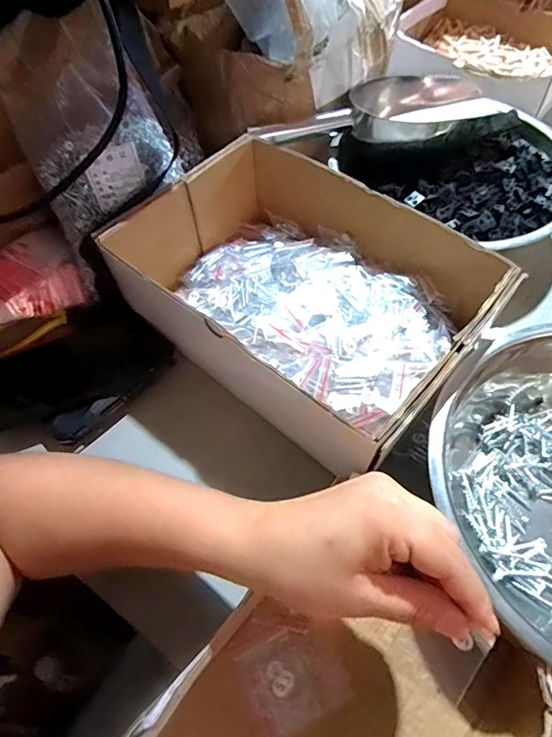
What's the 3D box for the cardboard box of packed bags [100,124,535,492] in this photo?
[{"bbox_3d":[0.024,-0.069,0.402,0.289,0.090,0.221,37,67,21],"label":"cardboard box of packed bags"}]

